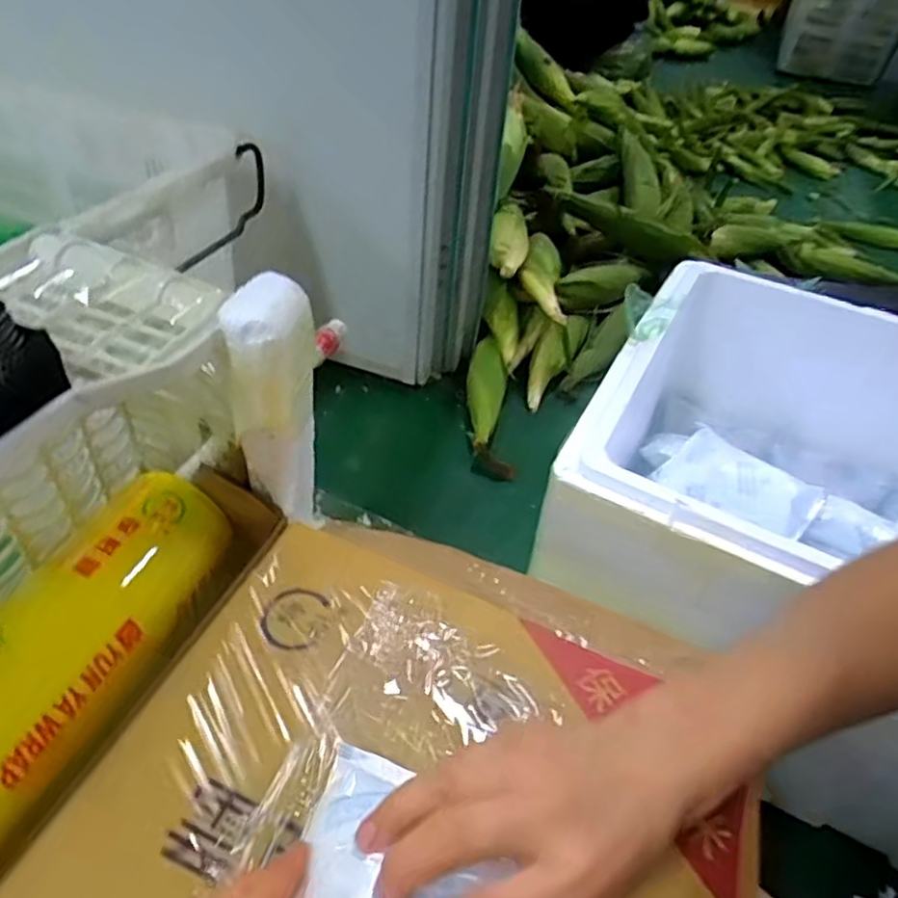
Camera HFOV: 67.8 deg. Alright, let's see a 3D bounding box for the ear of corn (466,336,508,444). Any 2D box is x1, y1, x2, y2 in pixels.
[{"bbox_3d":[0.054,-0.086,1.015,0.062,0.067,0.214,11,43,5],"label":"ear of corn"}]

